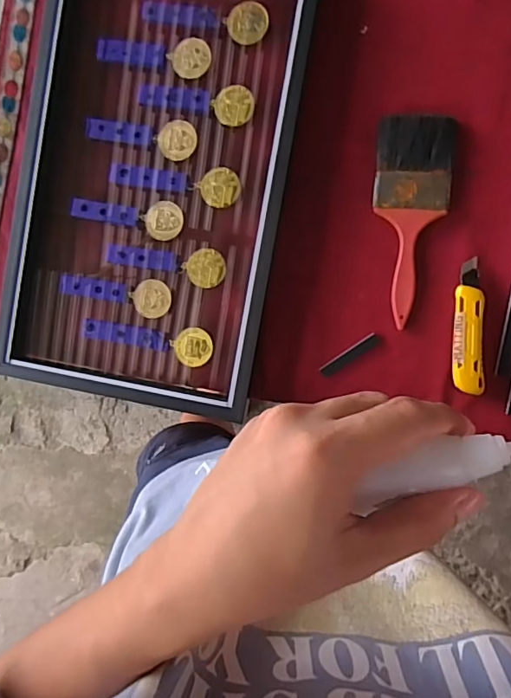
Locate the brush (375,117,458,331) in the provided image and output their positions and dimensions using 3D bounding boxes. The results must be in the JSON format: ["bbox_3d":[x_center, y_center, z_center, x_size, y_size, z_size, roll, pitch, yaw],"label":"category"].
[{"bbox_3d":[0.188,-0.155,0.618,0.088,0.013,0.244,3,93,9],"label":"brush"}]

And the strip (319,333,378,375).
[{"bbox_3d":[0.119,0.008,0.643,0.081,0.006,0.013,-35,87,9],"label":"strip"}]

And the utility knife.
[{"bbox_3d":[0.255,-0.027,0.608,0.034,0.018,0.156,1,93,9],"label":"utility knife"}]

